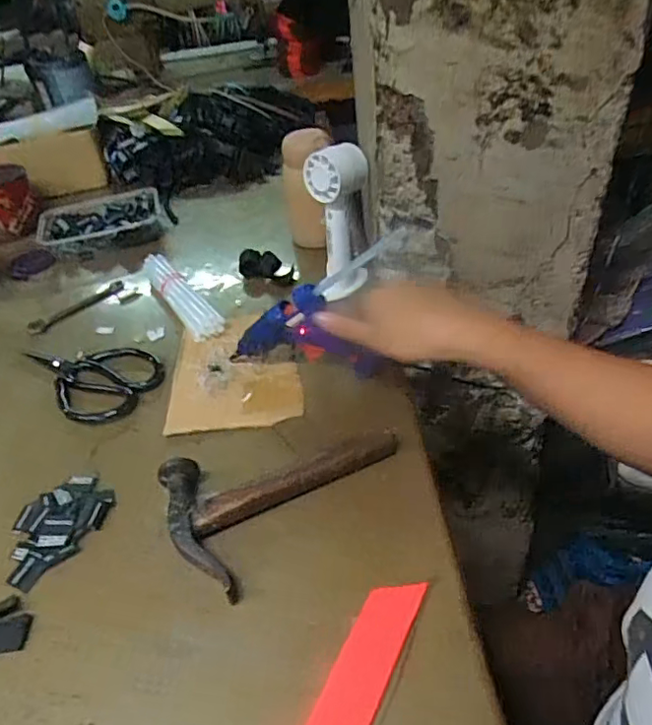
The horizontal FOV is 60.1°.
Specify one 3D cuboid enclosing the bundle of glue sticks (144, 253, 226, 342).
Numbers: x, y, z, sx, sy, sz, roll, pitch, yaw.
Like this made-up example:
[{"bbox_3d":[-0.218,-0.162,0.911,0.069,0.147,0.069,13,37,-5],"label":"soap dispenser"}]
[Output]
[{"bbox_3d":[-0.172,-0.079,0.663,0.036,0.027,0.189,-27,44,-22],"label":"bundle of glue sticks"}]

